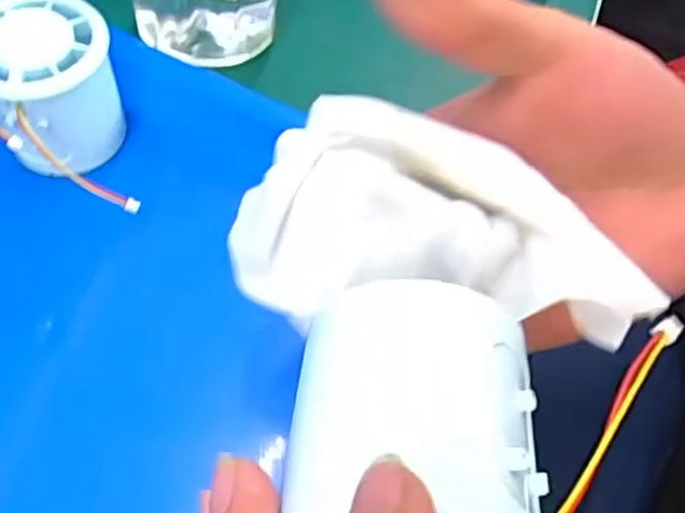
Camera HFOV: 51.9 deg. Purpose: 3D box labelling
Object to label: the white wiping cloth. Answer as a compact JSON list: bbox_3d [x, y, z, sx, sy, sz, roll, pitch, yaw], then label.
[{"bbox_3d":[0.022,-0.007,0.188,0.111,0.040,0.050,10,60,12],"label":"white wiping cloth"}]

